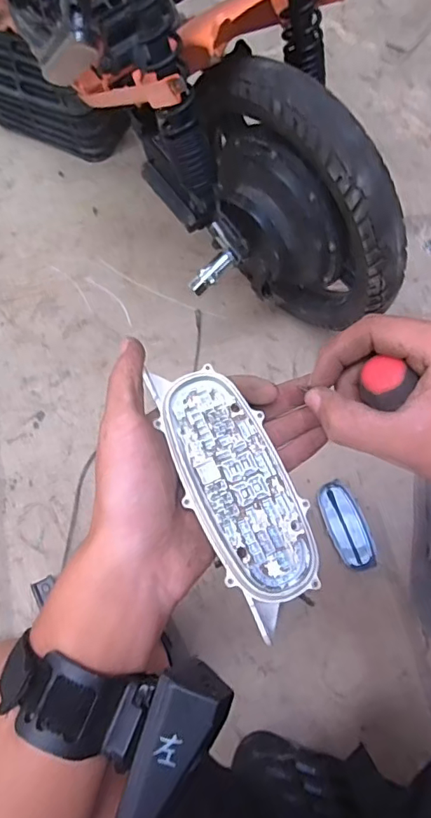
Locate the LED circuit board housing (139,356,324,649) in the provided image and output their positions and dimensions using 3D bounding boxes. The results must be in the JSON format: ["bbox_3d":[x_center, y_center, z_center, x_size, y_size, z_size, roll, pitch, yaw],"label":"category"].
[{"bbox_3d":[0.012,0.040,0.270,0.050,0.016,0.137,-23,75,-6],"label":"LED circuit board housing"}]

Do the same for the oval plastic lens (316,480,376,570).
[{"bbox_3d":[0.194,0.171,0.748,0.056,0.011,0.128,-22,72,-6],"label":"oval plastic lens"}]

